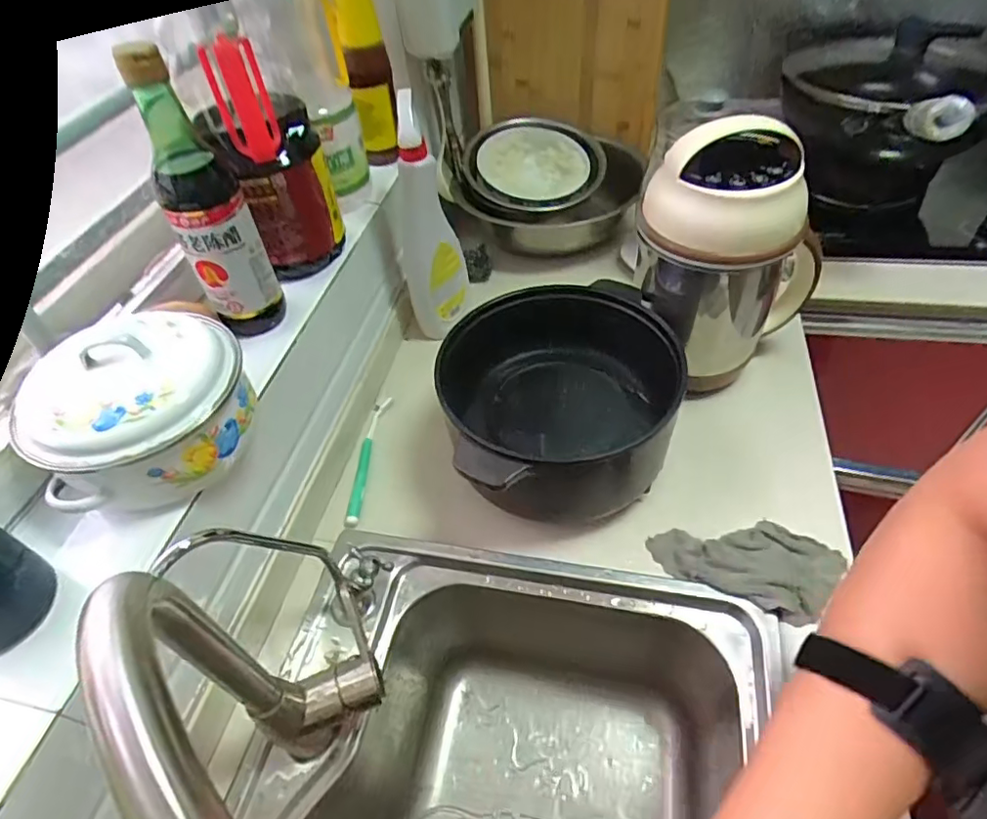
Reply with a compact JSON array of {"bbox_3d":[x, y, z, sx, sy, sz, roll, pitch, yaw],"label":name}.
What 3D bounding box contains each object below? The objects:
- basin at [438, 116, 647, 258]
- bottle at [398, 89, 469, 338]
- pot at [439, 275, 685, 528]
[{"bbox_3d":[0.090,-0.406,0.999,0.303,0.111,0.341,13,52,17],"label":"basin"},{"bbox_3d":[-0.079,-0.230,0.741,0.076,0.303,0.073,-3,49,4],"label":"bottle"},{"bbox_3d":[0.075,-0.015,0.610,0.237,0.112,0.234,-3,49,4],"label":"pot"}]

